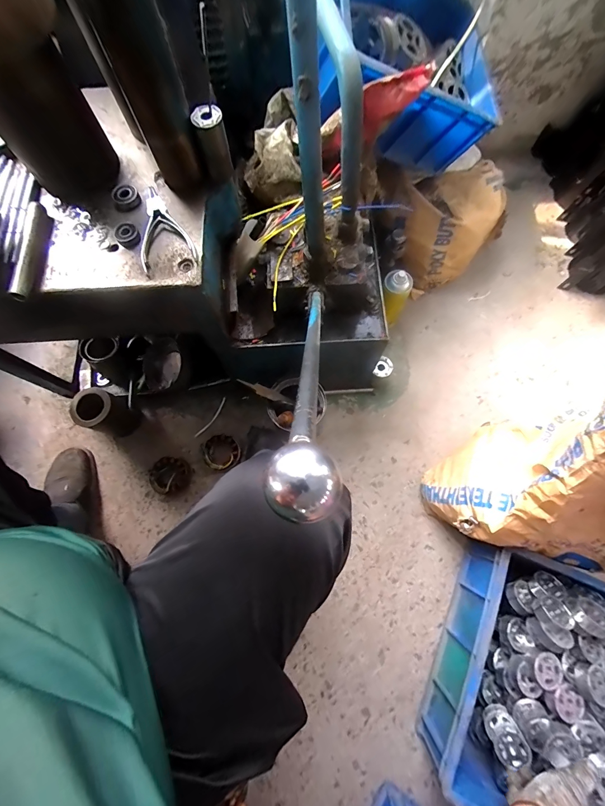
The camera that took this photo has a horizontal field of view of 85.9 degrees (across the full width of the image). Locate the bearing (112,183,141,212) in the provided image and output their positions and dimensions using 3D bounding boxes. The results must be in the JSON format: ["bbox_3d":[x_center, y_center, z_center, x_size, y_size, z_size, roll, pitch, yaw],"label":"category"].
[{"bbox_3d":[-0.248,-0.290,0.455,0.036,0.013,0.043,-30,77,-8],"label":"bearing"}]

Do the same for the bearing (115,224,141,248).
[{"bbox_3d":[-0.234,-0.224,0.436,0.030,0.012,0.034,-39,78,-9],"label":"bearing"}]

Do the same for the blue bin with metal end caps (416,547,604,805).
[{"bbox_3d":[0.419,0.485,0.563,0.277,0.191,0.391,23,76,6],"label":"blue bin with metal end caps"}]

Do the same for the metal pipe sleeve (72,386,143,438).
[{"bbox_3d":[-0.457,0.025,0.769,0.090,0.137,0.091,18,76,5],"label":"metal pipe sleeve"}]

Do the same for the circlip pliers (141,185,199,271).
[{"bbox_3d":[-0.187,-0.238,0.437,0.069,0.014,0.117,-14,75,-4],"label":"circlip pliers"}]

